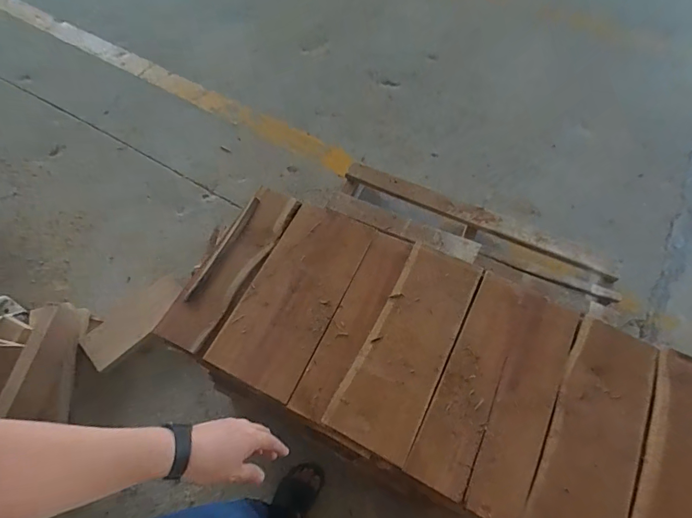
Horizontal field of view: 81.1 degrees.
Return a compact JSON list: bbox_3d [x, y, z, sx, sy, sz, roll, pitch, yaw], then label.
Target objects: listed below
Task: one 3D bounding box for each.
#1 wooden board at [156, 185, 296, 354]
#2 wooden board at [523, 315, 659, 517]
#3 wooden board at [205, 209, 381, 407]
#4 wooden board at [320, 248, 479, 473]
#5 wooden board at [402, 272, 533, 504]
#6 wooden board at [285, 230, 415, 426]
[{"bbox_3d":[-0.303,0.008,1.076,0.141,0.041,0.490,25,67,13],"label":"wooden board"},{"bbox_3d":[0.517,0.359,0.832,0.179,0.017,0.491,26,65,13],"label":"wooden board"},{"bbox_3d":[-0.126,0.081,1.023,0.228,0.031,0.484,24,66,13],"label":"wooden board"},{"bbox_3d":[0.145,0.188,0.928,0.178,0.029,0.483,25,65,13],"label":"wooden board"},{"bbox_3d":[0.278,0.247,0.879,0.120,0.018,0.478,24,64,12],"label":"wooden board"},{"bbox_3d":[0.020,0.140,0.969,0.100,0.022,0.485,24,66,13],"label":"wooden board"}]

